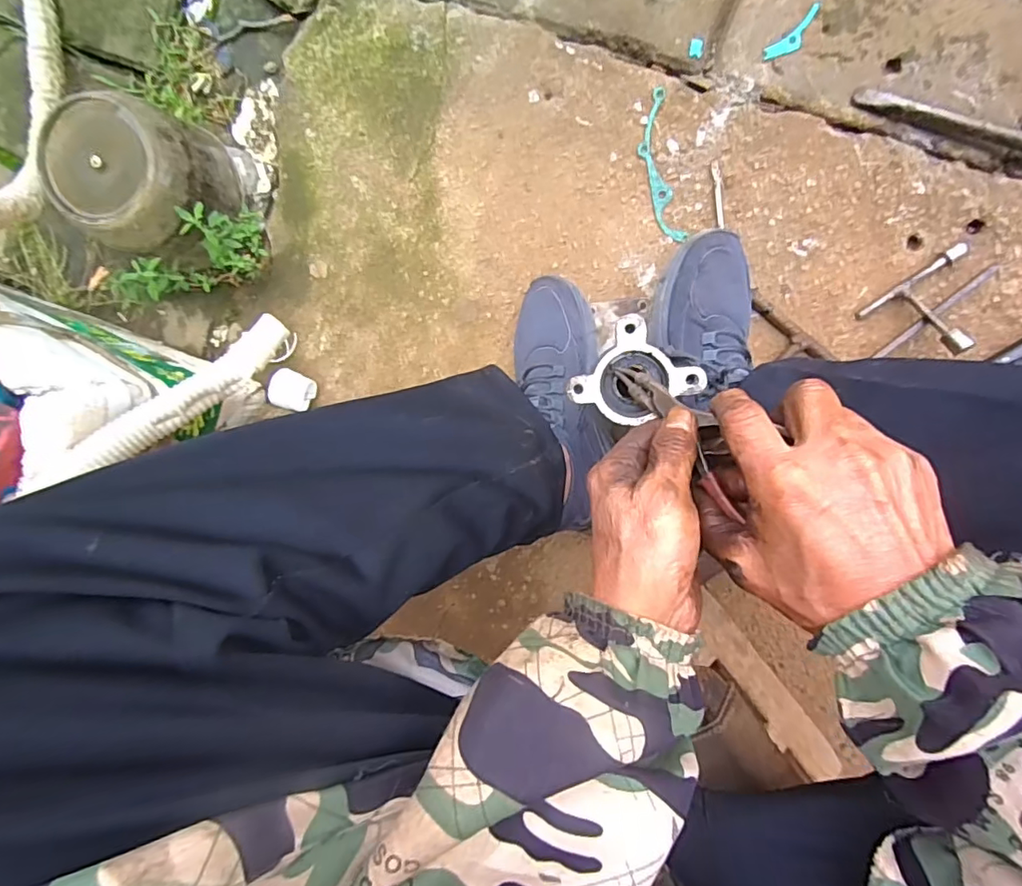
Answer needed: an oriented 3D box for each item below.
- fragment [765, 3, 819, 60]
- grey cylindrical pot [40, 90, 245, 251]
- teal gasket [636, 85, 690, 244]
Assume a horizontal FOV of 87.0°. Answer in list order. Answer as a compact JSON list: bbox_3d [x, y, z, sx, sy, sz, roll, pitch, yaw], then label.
[{"bbox_3d":[0.272,-0.389,0.513,0.060,0.005,0.019,-38,90,10],"label":"fragment"},{"bbox_3d":[-0.378,-0.274,0.563,0.127,0.124,0.147,36,102,2],"label":"grey cylindrical pot"},{"bbox_3d":[0.152,-0.279,0.548,0.033,0.005,0.147,-11,97,11],"label":"teal gasket"}]

